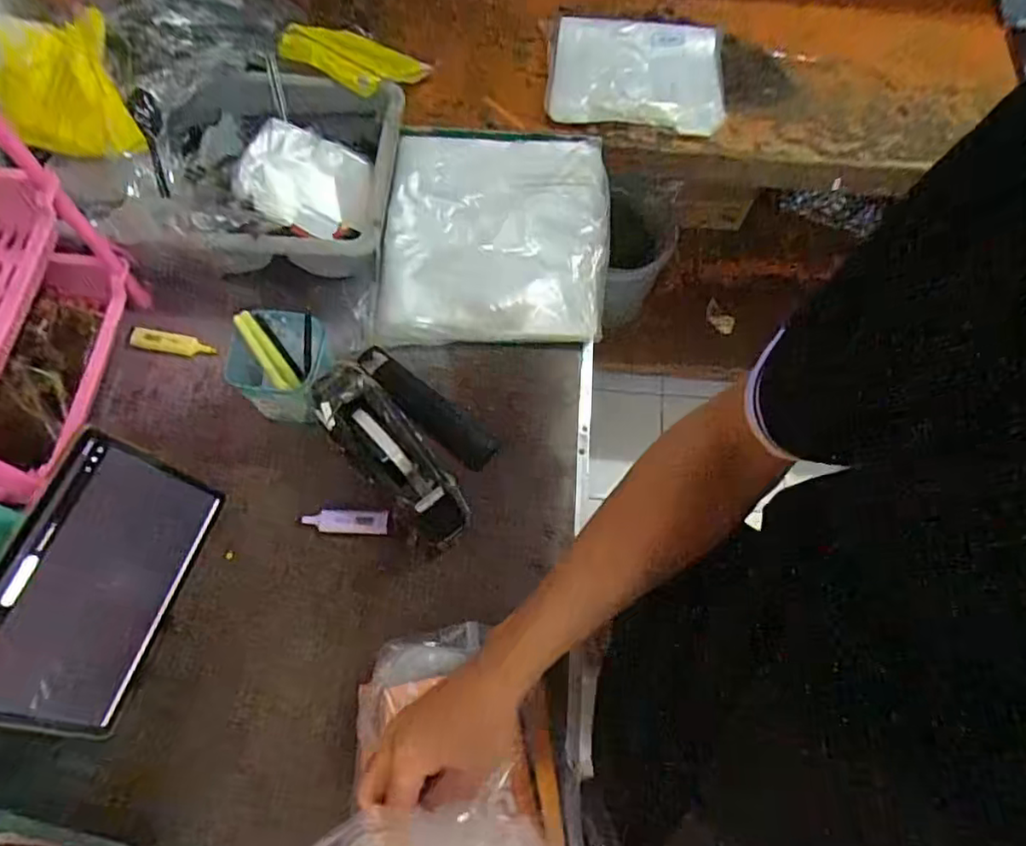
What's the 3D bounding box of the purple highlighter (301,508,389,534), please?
[{"bbox_3d":[-0.184,0.107,0.689,0.092,0.012,0.025,3,67,-2],"label":"purple highlighter"}]

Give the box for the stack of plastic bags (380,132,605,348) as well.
[{"bbox_3d":[-0.023,-0.259,0.821,0.285,0.050,0.328,1,67,-2],"label":"stack of plastic bags"}]

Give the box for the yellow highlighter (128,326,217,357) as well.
[{"bbox_3d":[-0.417,-0.100,0.770,0.098,0.014,0.027,9,66,-17],"label":"yellow highlighter"}]

